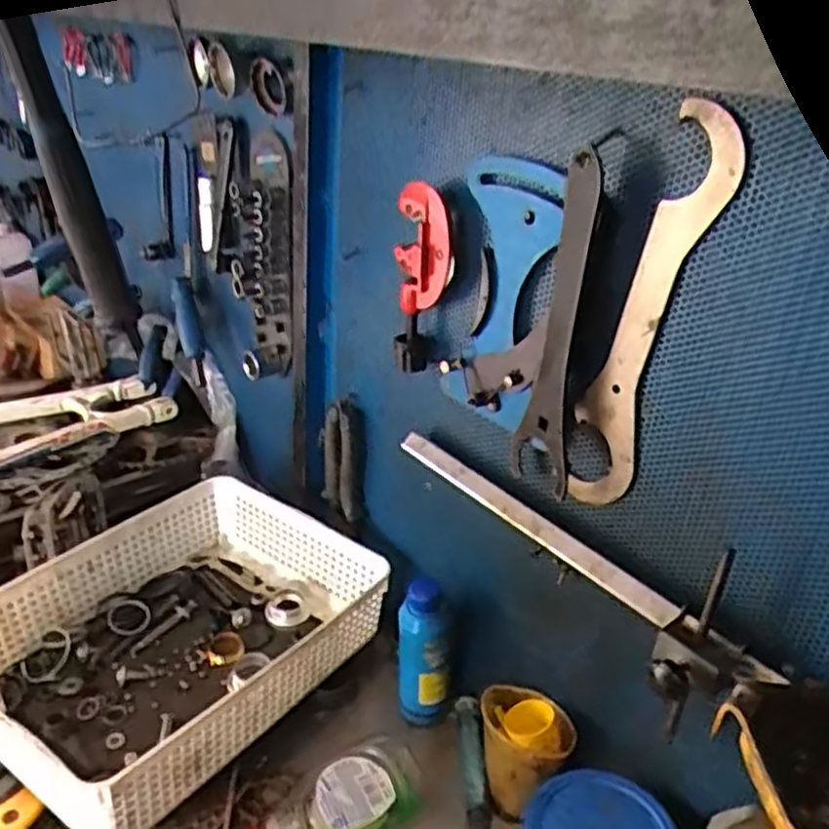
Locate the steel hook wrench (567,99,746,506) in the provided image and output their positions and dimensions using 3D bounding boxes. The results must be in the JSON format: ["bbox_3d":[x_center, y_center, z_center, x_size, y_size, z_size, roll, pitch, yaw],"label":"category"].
[{"bbox_3d":[0.147,-0.053,0.498,0.069,0.269,0.009,27,35,37],"label":"steel hook wrench"}]

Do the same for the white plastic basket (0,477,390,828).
[{"bbox_3d":[-0.216,0.211,0.719,0.250,0.111,0.325,21,32,29],"label":"white plastic basket"}]

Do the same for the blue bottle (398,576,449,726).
[{"bbox_3d":[0.008,0.217,0.712,0.049,0.140,0.035,4,27,0],"label":"blue bottle"}]

